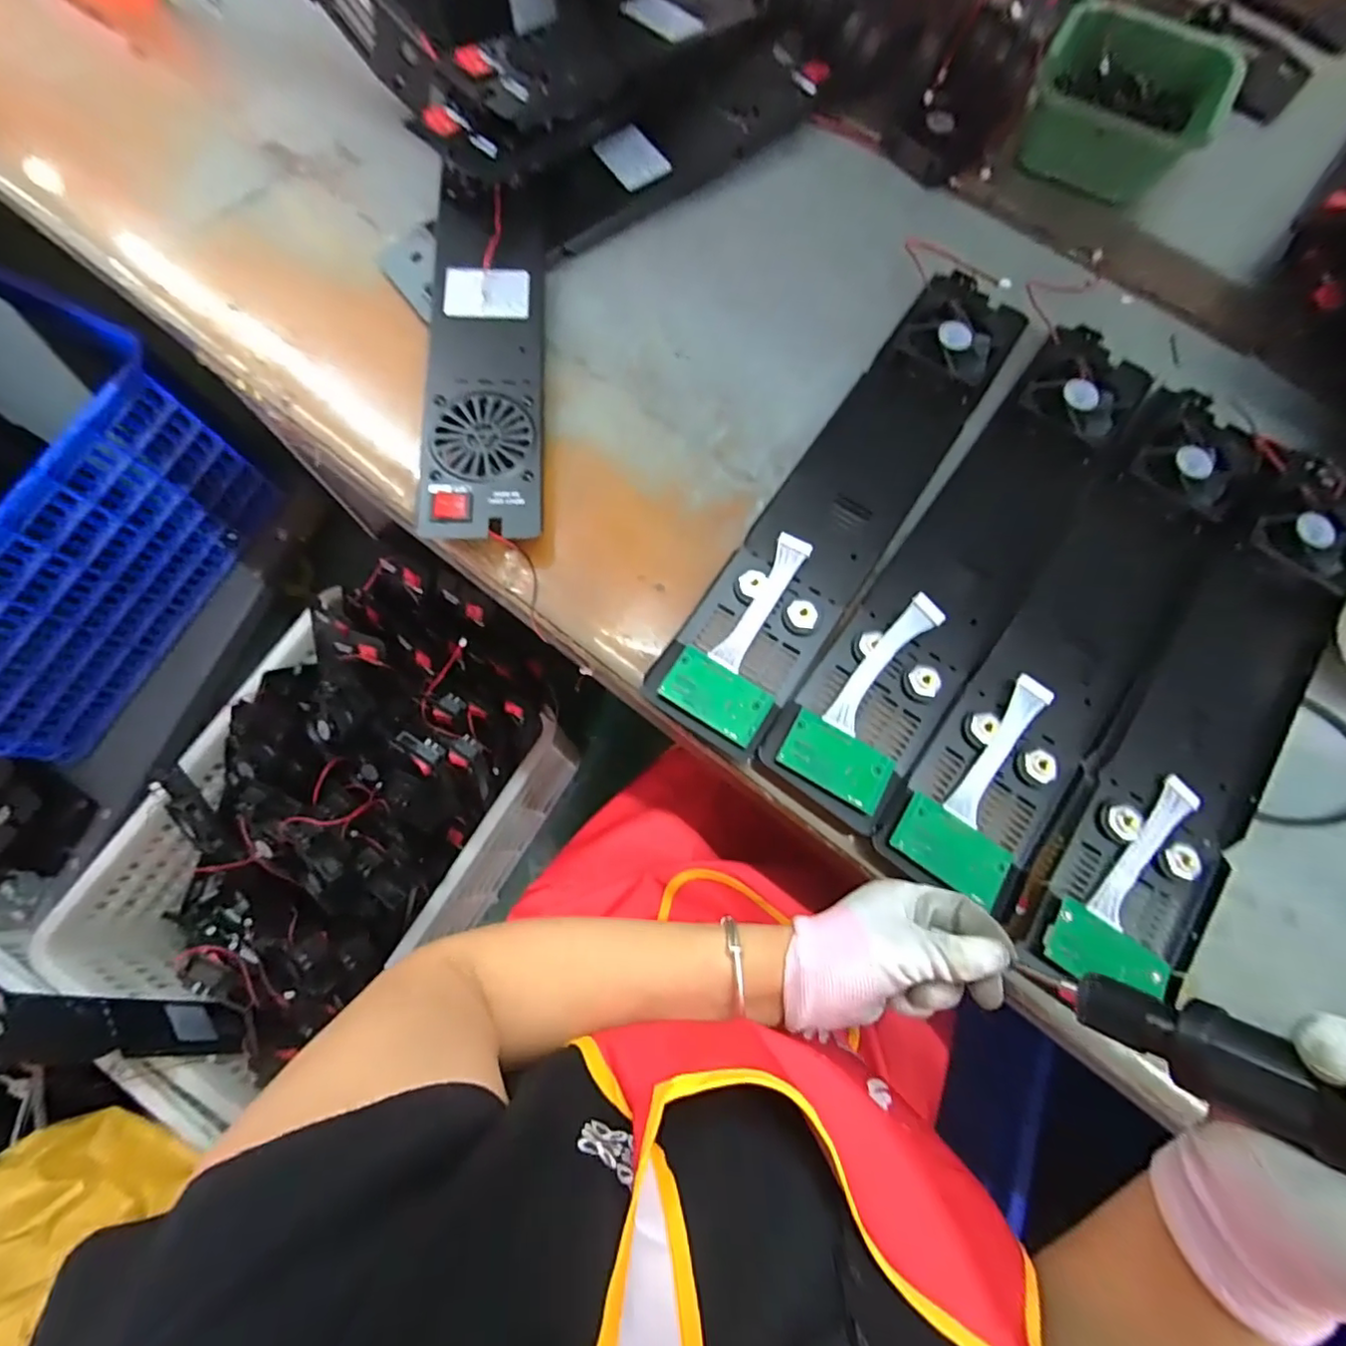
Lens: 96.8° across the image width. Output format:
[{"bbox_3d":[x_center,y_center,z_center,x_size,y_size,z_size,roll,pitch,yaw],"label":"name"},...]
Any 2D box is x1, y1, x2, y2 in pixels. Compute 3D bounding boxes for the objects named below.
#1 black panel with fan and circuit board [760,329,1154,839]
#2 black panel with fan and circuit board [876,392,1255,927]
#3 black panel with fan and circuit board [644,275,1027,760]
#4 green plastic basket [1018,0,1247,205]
[{"bbox_3d":[0.238,-0.099,0.467,0.097,0.038,0.476,36,76,8],"label":"black panel with fan and circuit board"},{"bbox_3d":[0.313,-0.036,0.451,0.103,0.027,0.462,35,76,8],"label":"black panel with fan and circuit board"},{"bbox_3d":[0.145,-0.150,0.484,0.097,0.025,0.466,33,76,7],"label":"black panel with fan and circuit board"},{"bbox_3d":[0.441,-0.561,0.592,0.167,0.071,0.160,30,76,7],"label":"green plastic basket"}]

